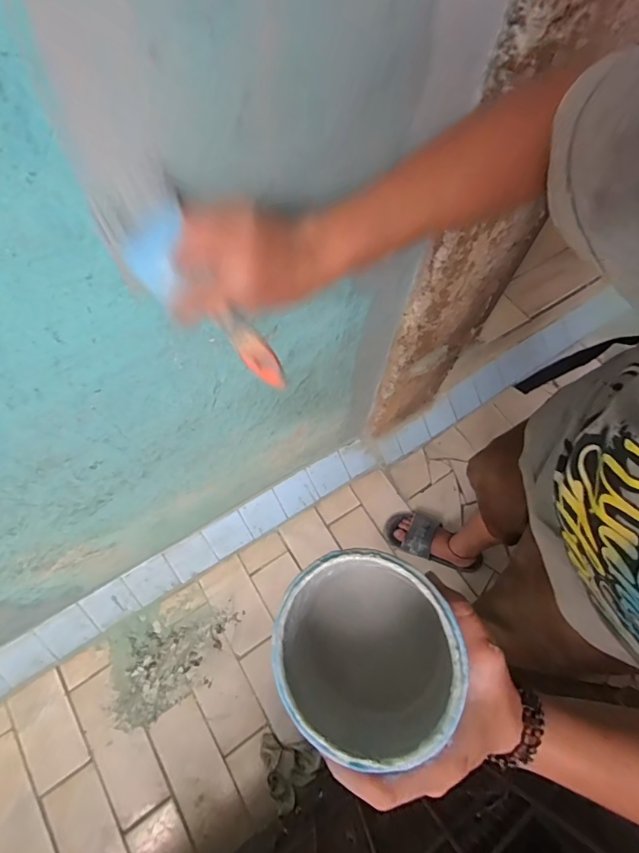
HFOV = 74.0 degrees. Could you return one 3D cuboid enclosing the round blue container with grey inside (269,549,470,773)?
[{"bbox_3d":[0.025,0.144,0.279,0.105,0.098,0.109,1,64,-2],"label":"round blue container with grey inside"}]

